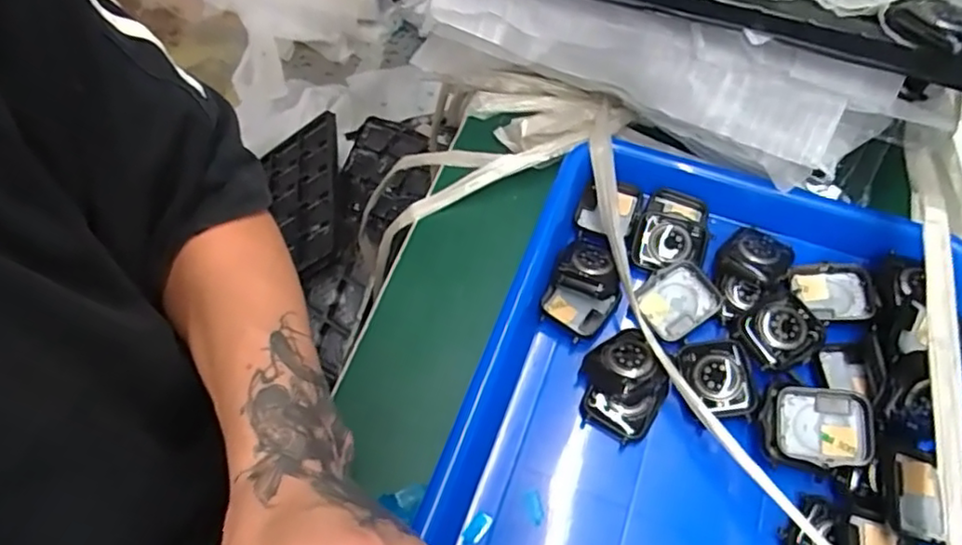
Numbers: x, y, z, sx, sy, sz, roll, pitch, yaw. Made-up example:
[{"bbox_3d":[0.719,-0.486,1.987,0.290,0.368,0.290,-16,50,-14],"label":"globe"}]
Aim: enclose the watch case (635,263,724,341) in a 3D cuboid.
[{"bbox_3d":[0.114,0.017,0.363,0.040,0.007,0.035,-39,72,4],"label":"watch case"}]

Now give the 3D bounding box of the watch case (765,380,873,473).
[{"bbox_3d":[0.167,0.076,0.312,0.048,0.013,0.042,16,62,10],"label":"watch case"}]

